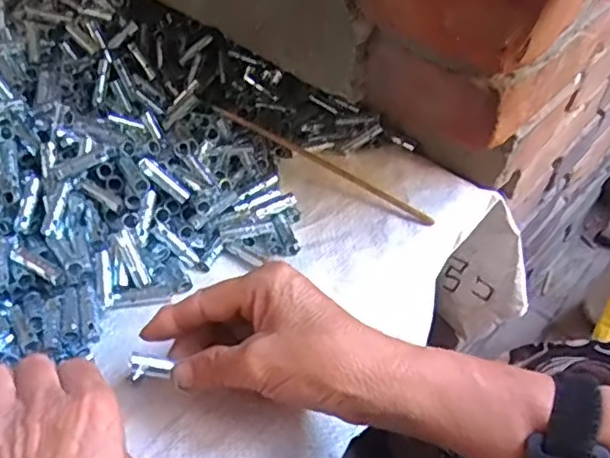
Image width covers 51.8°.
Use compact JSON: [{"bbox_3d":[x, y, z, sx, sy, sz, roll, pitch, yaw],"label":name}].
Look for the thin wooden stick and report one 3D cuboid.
[{"bbox_3d":[0.010,-0.058,0.519,0.220,0.008,0.012,30,53,23],"label":"thin wooden stick"}]

